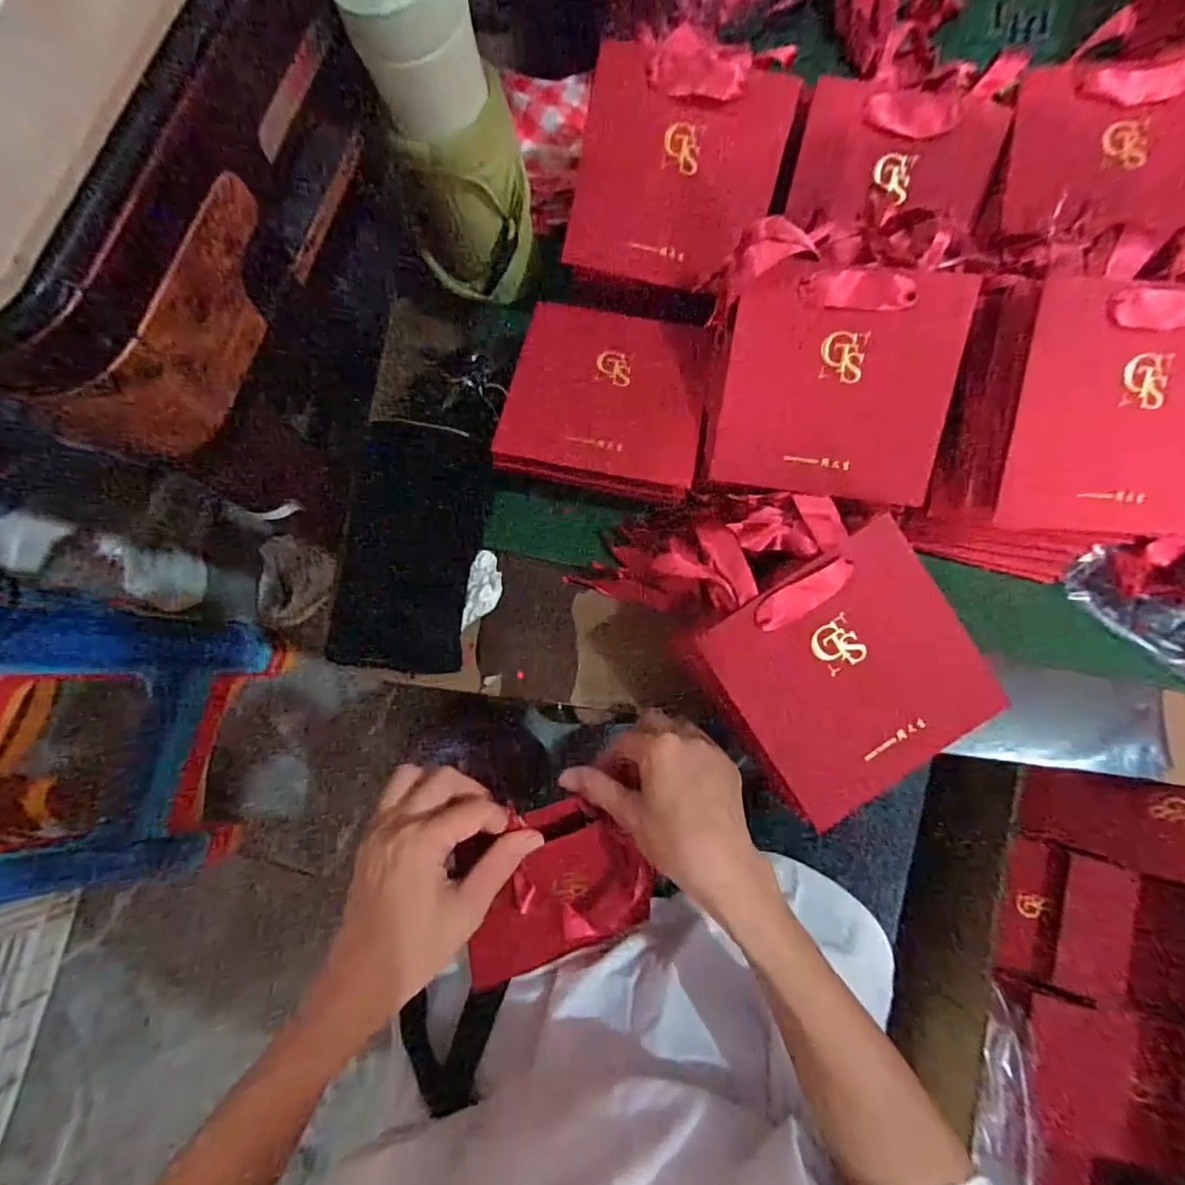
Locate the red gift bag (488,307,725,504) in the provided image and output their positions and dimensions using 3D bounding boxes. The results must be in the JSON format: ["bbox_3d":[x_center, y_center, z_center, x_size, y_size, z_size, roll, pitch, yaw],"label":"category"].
[{"bbox_3d":[0.012,-0.147,0.410,0.140,0.024,0.140,10,78,3],"label":"red gift bag"}]

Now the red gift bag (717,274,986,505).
[{"bbox_3d":[0.158,-0.133,0.366,0.142,0.010,0.134,9,104,10],"label":"red gift bag"}]

